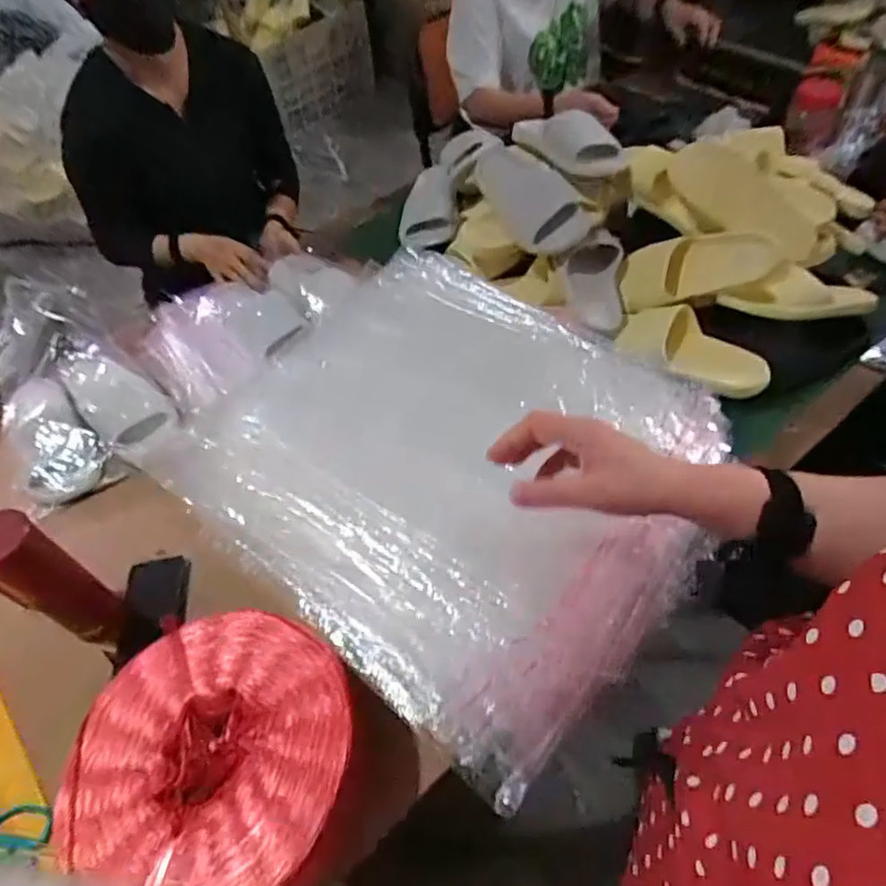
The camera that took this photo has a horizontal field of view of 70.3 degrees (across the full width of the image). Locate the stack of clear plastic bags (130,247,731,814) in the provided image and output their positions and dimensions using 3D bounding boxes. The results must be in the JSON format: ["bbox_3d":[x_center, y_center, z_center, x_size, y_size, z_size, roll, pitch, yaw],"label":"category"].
[{"bbox_3d":[0.012,0.007,0.612,0.458,0.078,0.417,32,62,26],"label":"stack of clear plastic bags"}]

